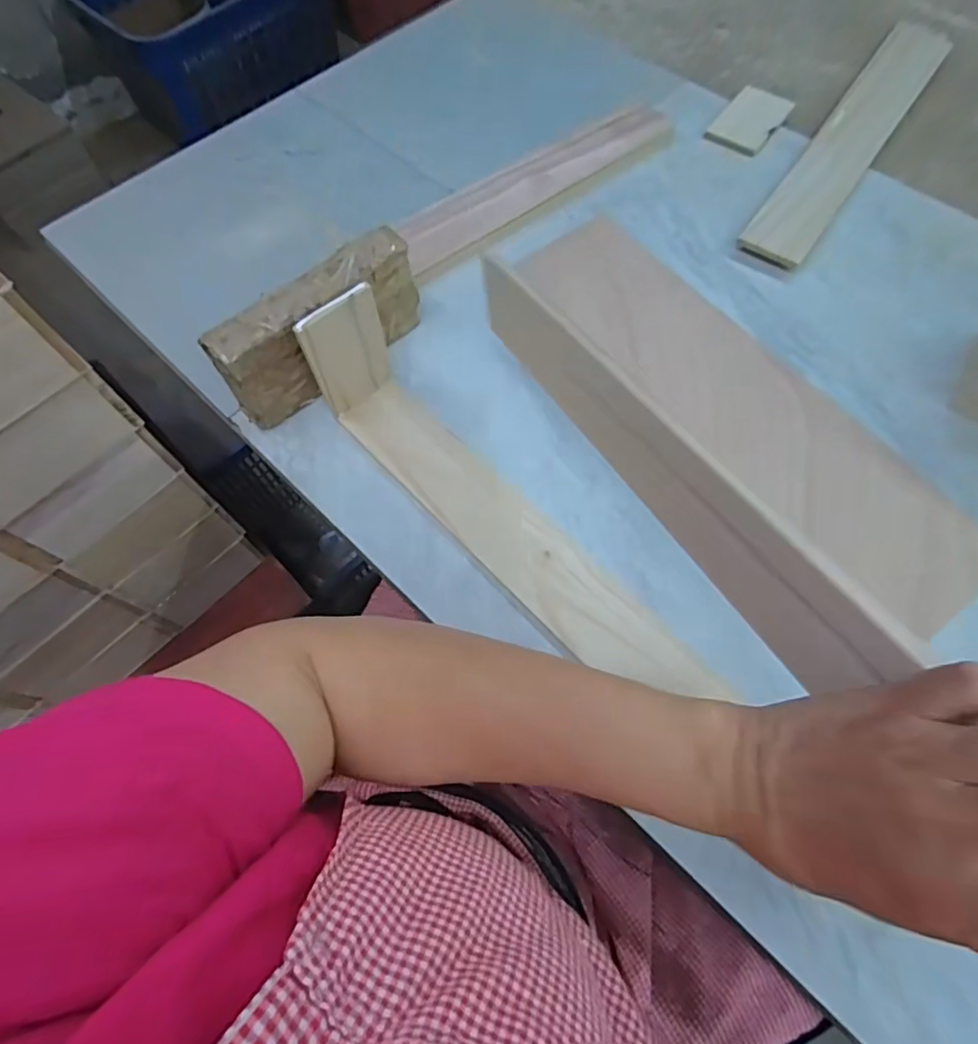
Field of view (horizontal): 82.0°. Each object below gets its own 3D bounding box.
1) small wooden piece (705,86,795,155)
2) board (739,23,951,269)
[{"bbox_3d":[0.353,-0.544,0.762,0.076,0.006,0.148,32,70,15],"label":"small wooden piece"},{"bbox_3d":[0.488,-0.520,0.746,0.082,0.016,0.569,33,71,14],"label":"board"}]

